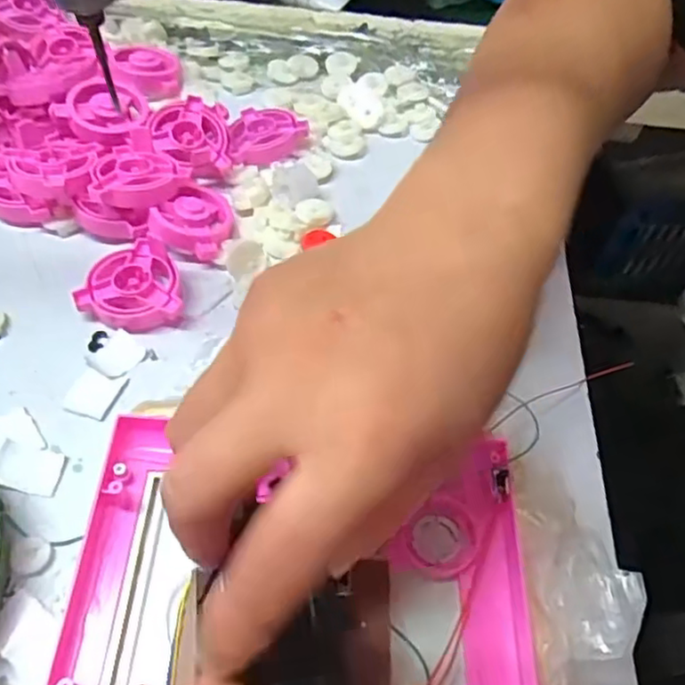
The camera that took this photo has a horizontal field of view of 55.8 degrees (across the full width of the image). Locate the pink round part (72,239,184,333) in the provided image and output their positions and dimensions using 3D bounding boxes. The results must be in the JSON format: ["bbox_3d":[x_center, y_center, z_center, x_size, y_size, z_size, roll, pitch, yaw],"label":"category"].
[{"bbox_3d":[-0.116,-0.029,0.349,0.051,0.016,0.050,2,54,-3],"label":"pink round part"}]

